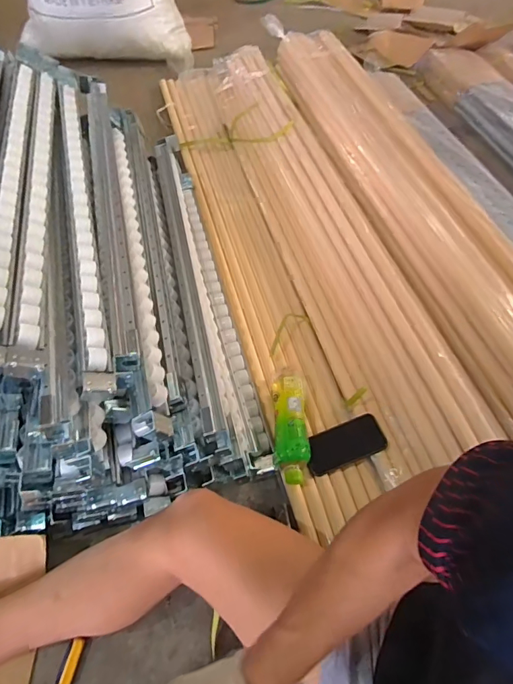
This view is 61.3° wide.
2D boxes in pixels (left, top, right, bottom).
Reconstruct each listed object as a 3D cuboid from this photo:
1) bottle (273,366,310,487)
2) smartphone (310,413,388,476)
[{"bbox_3d":[0.064,0.151,0.823,0.067,0.065,0.234,1,55,0],"label":"bottle"},{"bbox_3d":[0.165,0.191,0.810,0.145,0.005,0.071,-23,76,0],"label":"smartphone"}]

